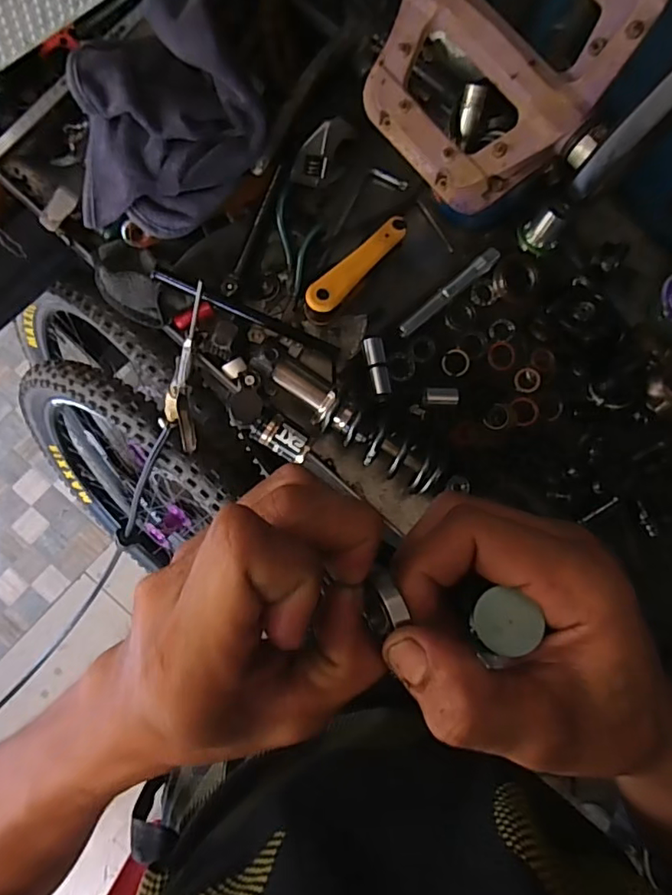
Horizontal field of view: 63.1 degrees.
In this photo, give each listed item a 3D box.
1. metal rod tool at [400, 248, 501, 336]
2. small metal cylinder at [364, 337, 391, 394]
[{"bbox_3d":[0.114,-0.157,0.553,0.132,0.014,0.015,-40,88,-9],"label":"metal rod tool"},{"bbox_3d":[0.040,-0.079,0.528,0.019,0.020,0.058,-6,83,-6],"label":"small metal cylinder"}]

